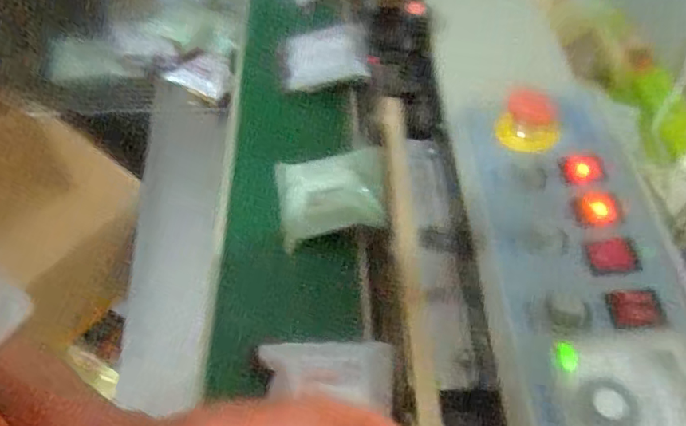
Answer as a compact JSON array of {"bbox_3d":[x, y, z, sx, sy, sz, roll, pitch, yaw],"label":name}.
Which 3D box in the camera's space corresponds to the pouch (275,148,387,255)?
[{"bbox_3d":[-0.012,-0.020,0.552,0.111,0.024,0.089,-10,63,8],"label":"pouch"}]

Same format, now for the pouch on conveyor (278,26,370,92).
[{"bbox_3d":[-0.027,-0.202,0.713,0.123,0.025,0.079,-7,81,21],"label":"pouch on conveyor"}]

